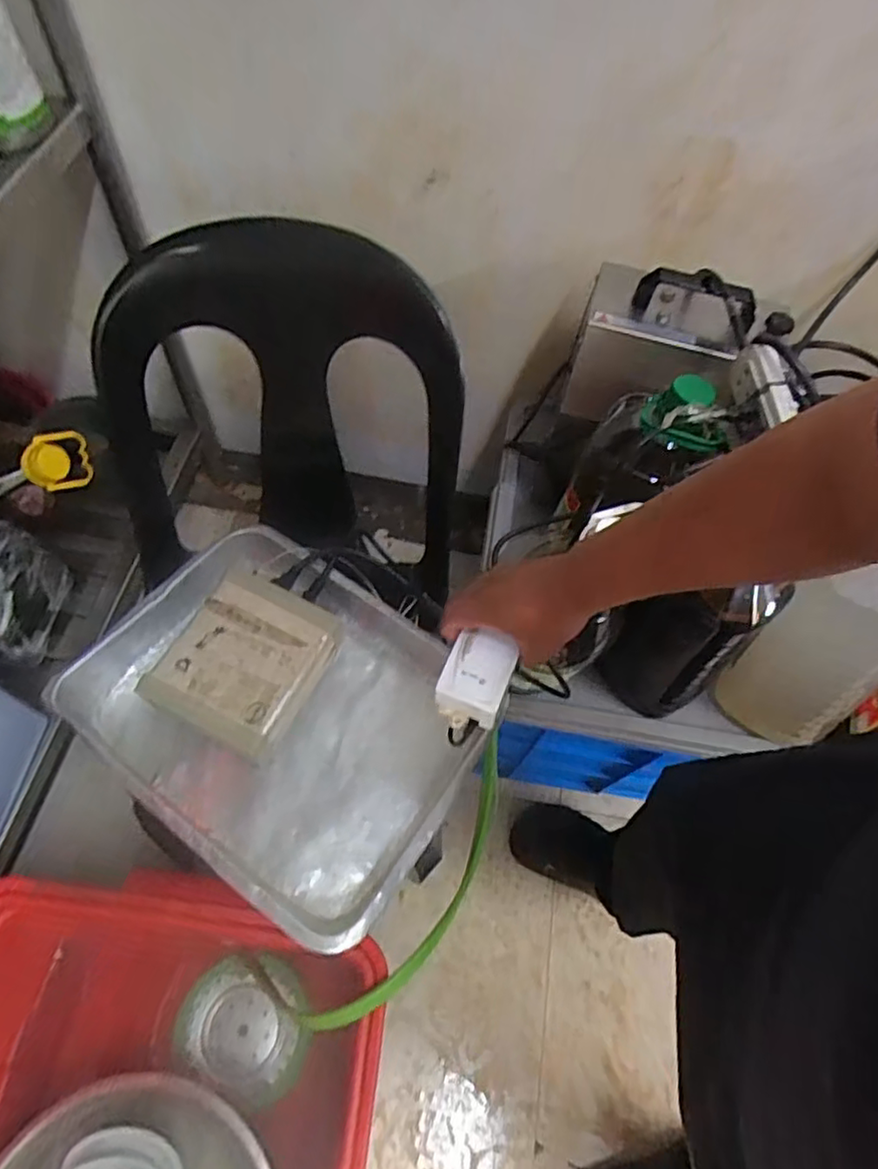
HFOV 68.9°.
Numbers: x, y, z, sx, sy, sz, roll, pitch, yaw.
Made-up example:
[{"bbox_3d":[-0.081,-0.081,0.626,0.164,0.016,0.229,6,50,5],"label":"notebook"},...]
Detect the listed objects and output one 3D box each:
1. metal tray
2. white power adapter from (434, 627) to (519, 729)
[{"bbox_3d":[-0.172,0.144,0.726,0.424,0.092,0.324,33,62,15],"label":"metal tray"},{"bbox_3d":[0.037,0.084,0.588,0.065,0.034,0.076,16,59,6],"label":"white power adapter"}]

